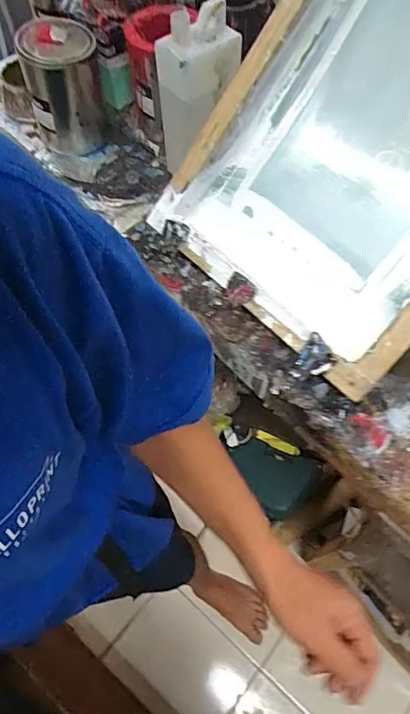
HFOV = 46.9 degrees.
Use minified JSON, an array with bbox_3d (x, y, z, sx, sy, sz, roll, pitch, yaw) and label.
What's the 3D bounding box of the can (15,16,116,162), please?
[{"bbox_3d":[-0.213,-0.415,0.729,0.109,0.158,0.118,-15,63,-8],"label":"can"}]

